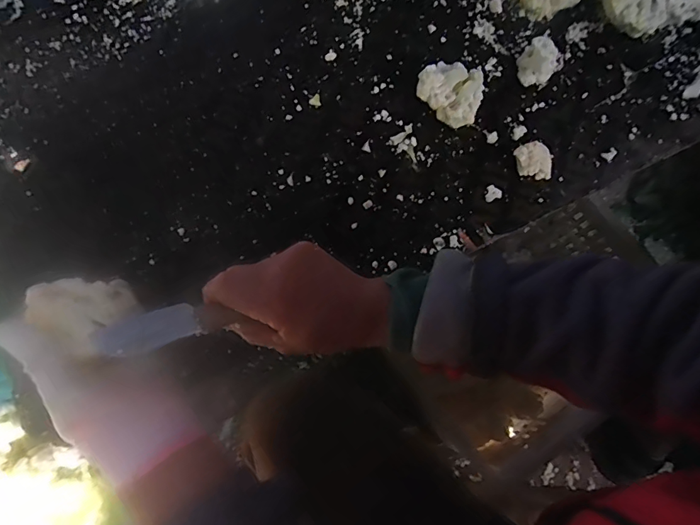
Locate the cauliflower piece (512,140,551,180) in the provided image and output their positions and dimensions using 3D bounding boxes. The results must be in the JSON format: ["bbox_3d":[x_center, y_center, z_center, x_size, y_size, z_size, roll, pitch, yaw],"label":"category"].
[{"bbox_3d":[0.214,-0.117,0.508,0.036,0.030,0.044,-23,77,-6],"label":"cauliflower piece"}]

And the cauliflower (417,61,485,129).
[{"bbox_3d":[0.121,-0.202,0.520,0.080,0.039,0.074,0,76,0],"label":"cauliflower"}]

